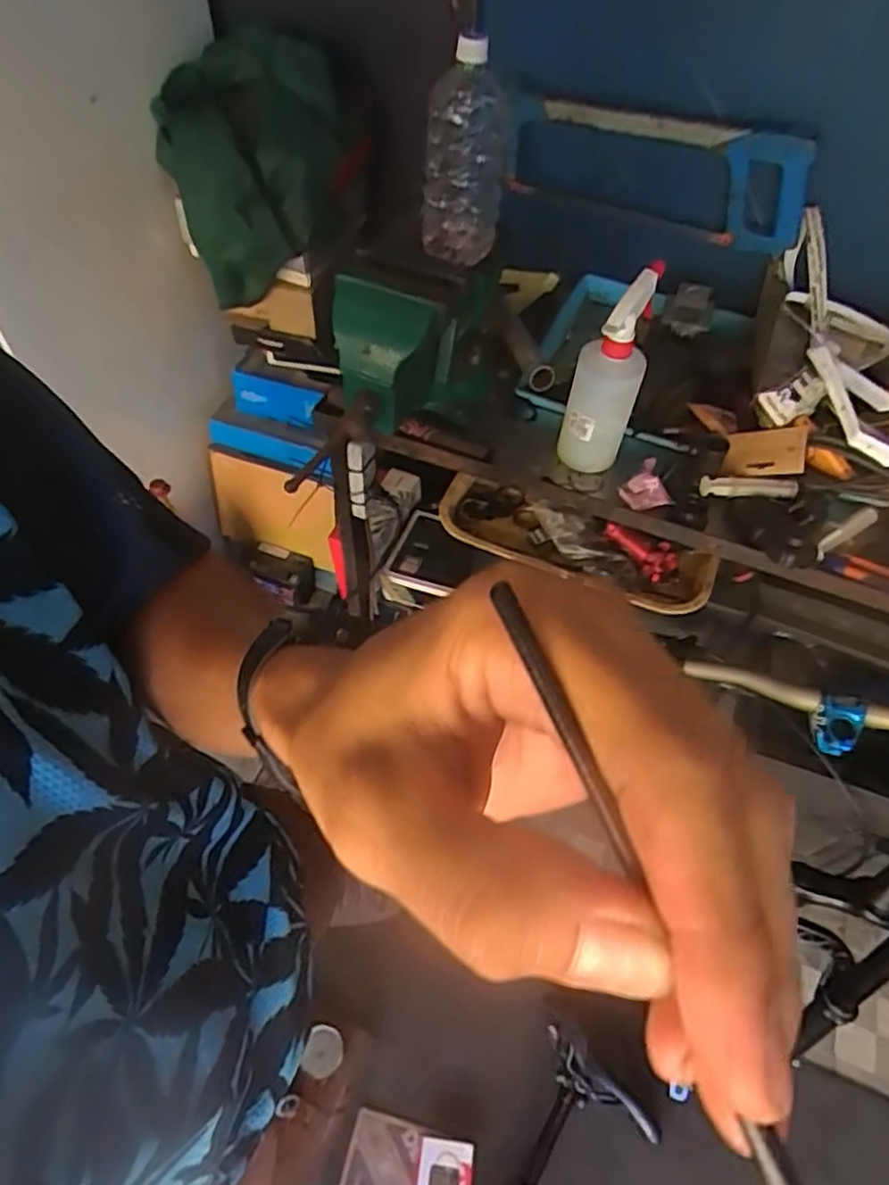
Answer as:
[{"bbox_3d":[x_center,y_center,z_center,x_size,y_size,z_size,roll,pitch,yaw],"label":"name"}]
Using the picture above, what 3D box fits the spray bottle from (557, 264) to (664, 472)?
[{"bbox_3d":[0.176,-0.231,0.772,0.075,0.222,0.068,8,55,3],"label":"spray bottle"}]

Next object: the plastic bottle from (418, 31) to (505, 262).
[{"bbox_3d":[0.024,-0.455,0.751,0.095,0.209,0.095,2,55,-1],"label":"plastic bottle"}]

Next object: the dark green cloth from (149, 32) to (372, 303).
[{"bbox_3d":[-0.245,-0.572,0.953,0.257,0.253,0.201,-11,56,-10],"label":"dark green cloth"}]

